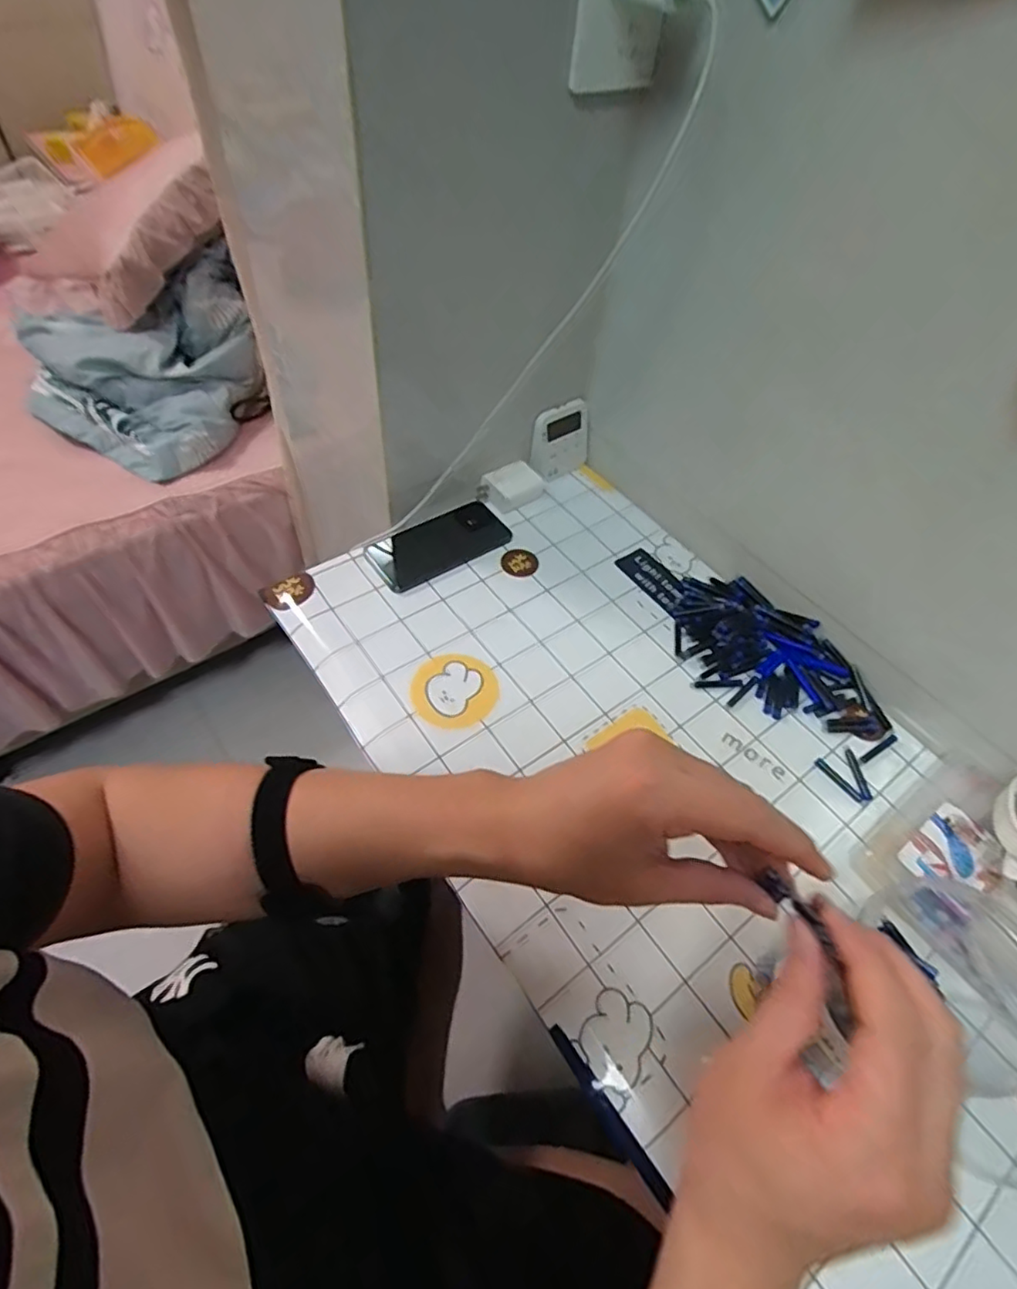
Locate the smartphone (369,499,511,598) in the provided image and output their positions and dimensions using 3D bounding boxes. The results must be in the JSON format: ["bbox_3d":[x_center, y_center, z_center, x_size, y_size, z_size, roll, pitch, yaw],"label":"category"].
[{"bbox_3d":[-0.072,-0.110,0.654,0.146,0.007,0.075,-26,56,-26],"label":"smartphone"}]

